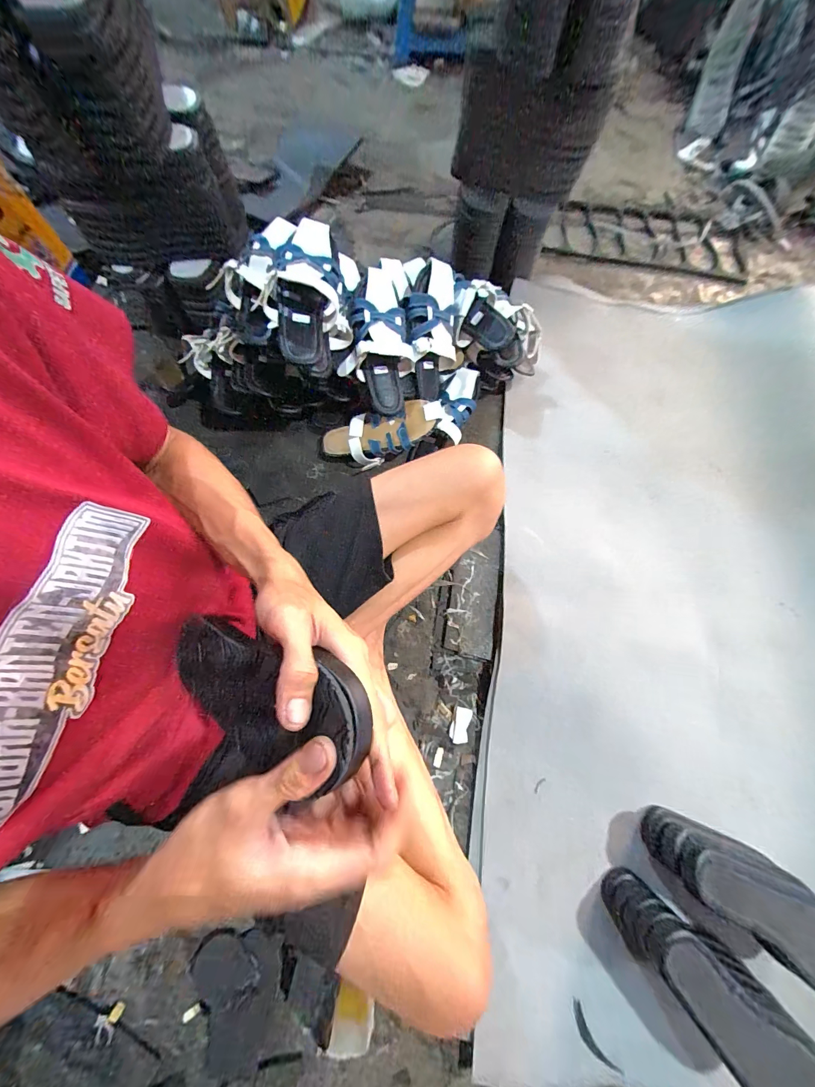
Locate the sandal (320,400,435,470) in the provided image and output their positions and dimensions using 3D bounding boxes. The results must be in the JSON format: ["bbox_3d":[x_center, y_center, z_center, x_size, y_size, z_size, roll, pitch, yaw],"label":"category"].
[{"bbox_3d":[-0.062,-0.208,0.687,0.236,0.043,0.096,-13,74,17],"label":"sandal"}]

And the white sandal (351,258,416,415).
[{"bbox_3d":[-0.043,-0.376,0.621,0.101,0.077,0.272,-2,93,-1],"label":"white sandal"}]

